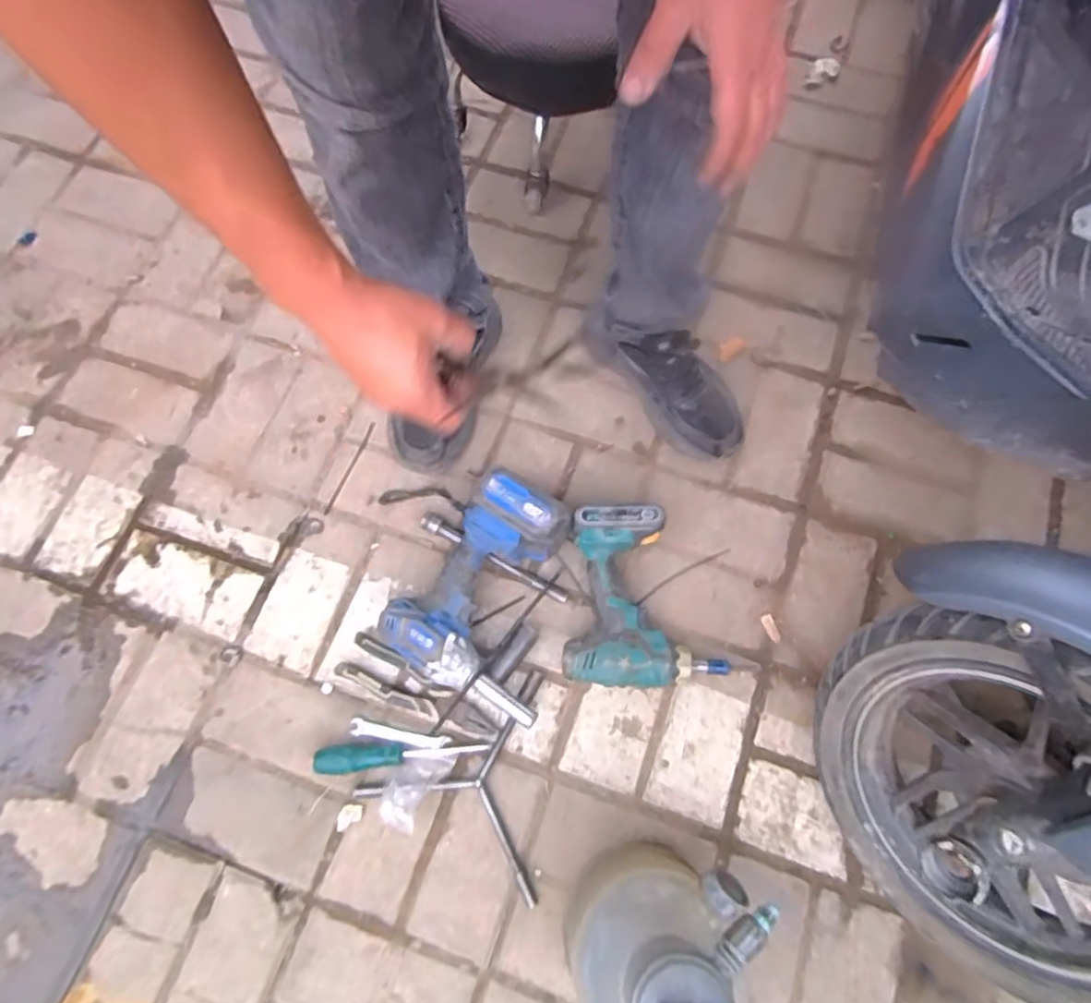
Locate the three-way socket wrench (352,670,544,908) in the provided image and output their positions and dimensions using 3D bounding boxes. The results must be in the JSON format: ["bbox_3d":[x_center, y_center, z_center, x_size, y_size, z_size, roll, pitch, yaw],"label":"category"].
[{"bbox_3d":[-0.059,0.282,0.747,0.219,0.010,0.206,28,73,9],"label":"three-way socket wrench"}]

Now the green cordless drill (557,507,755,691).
[{"bbox_3d":[0.124,0.111,0.786,0.195,0.065,0.200,2,70,2],"label":"green cordless drill"}]

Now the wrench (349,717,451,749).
[{"bbox_3d":[-0.165,0.263,0.764,0.113,0.004,0.018,11,71,3],"label":"wrench"}]

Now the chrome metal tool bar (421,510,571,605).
[{"bbox_3d":[-0.064,0.068,0.824,0.201,0.027,0.022,29,73,9],"label":"chrome metal tool bar"}]

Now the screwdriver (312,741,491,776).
[{"bbox_3d":[-0.159,0.281,0.748,0.187,0.023,0.030,-3,71,-1],"label":"screwdriver"}]

